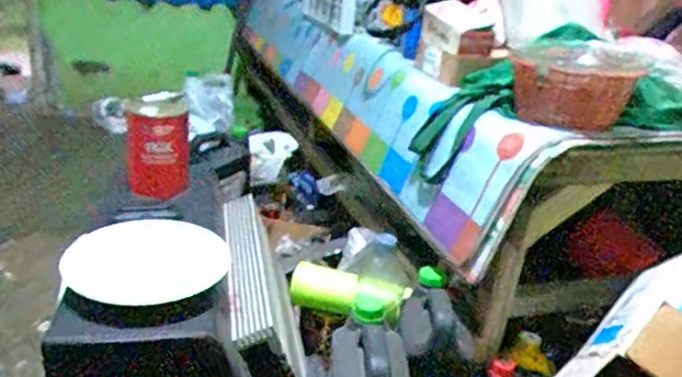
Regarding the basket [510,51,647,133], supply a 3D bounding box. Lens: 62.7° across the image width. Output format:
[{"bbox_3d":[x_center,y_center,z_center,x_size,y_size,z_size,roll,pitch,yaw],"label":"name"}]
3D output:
[{"bbox_3d":[0.349,-0.151,0.854,0.175,0.107,0.197,13,24,17],"label":"basket"}]

